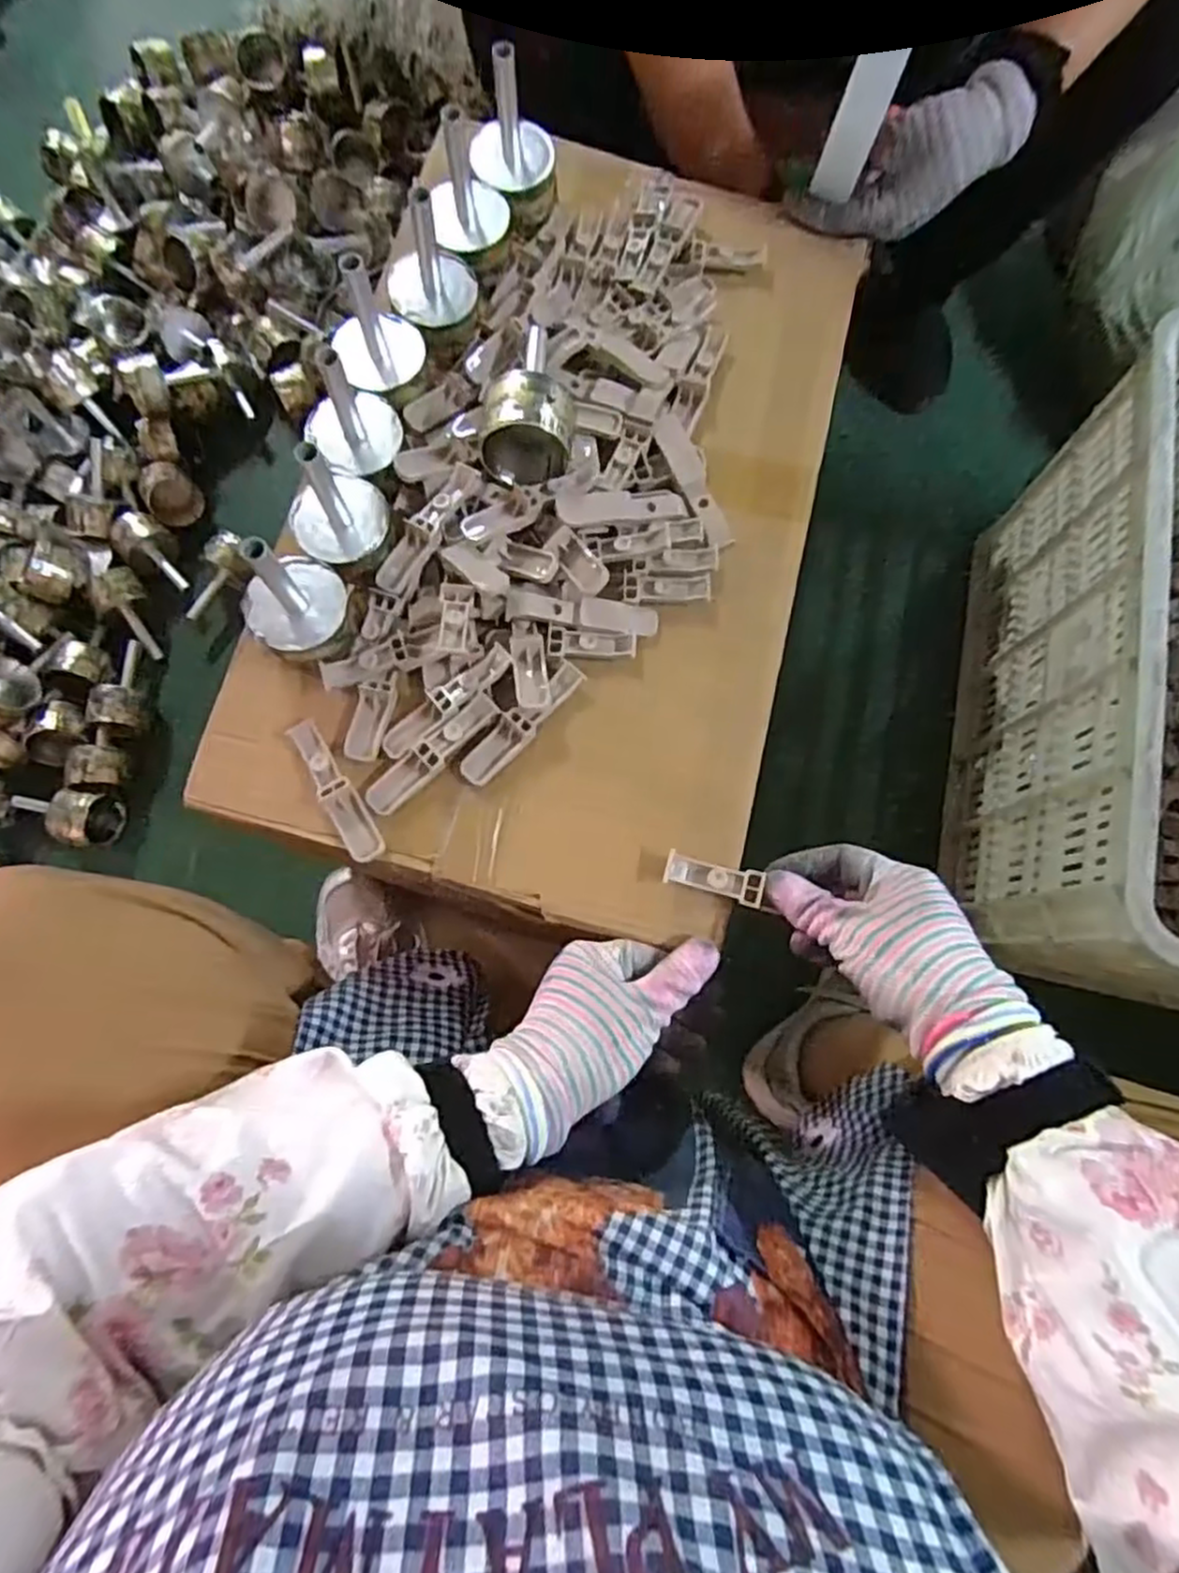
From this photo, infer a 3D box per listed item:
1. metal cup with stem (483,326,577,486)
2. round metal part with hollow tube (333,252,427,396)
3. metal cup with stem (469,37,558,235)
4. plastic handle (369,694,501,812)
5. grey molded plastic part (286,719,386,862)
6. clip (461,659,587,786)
[{"bbox_3d":[-0.042,-0.266,0.480,0.062,0.054,0.111,-4,78,1],"label":"metal cup with stem"},{"bbox_3d":[-0.138,-0.297,0.463,0.053,0.077,0.058,-18,78,-2],"label":"round metal part with hollow tube"},{"bbox_3d":[-0.055,-0.457,0.507,0.061,0.090,0.066,-4,78,1],"label":"metal cup with stem"},{"bbox_3d":[-0.099,-0.021,0.455,0.100,0.008,0.021,-40,80,-7],"label":"plastic handle"},{"bbox_3d":[-0.161,0.002,0.451,0.019,0.010,0.101,-32,79,-5],"label":"grey molded plastic part"},{"bbox_3d":[-0.043,-0.042,0.462,0.022,0.007,0.100,43,82,9],"label":"clip"}]

